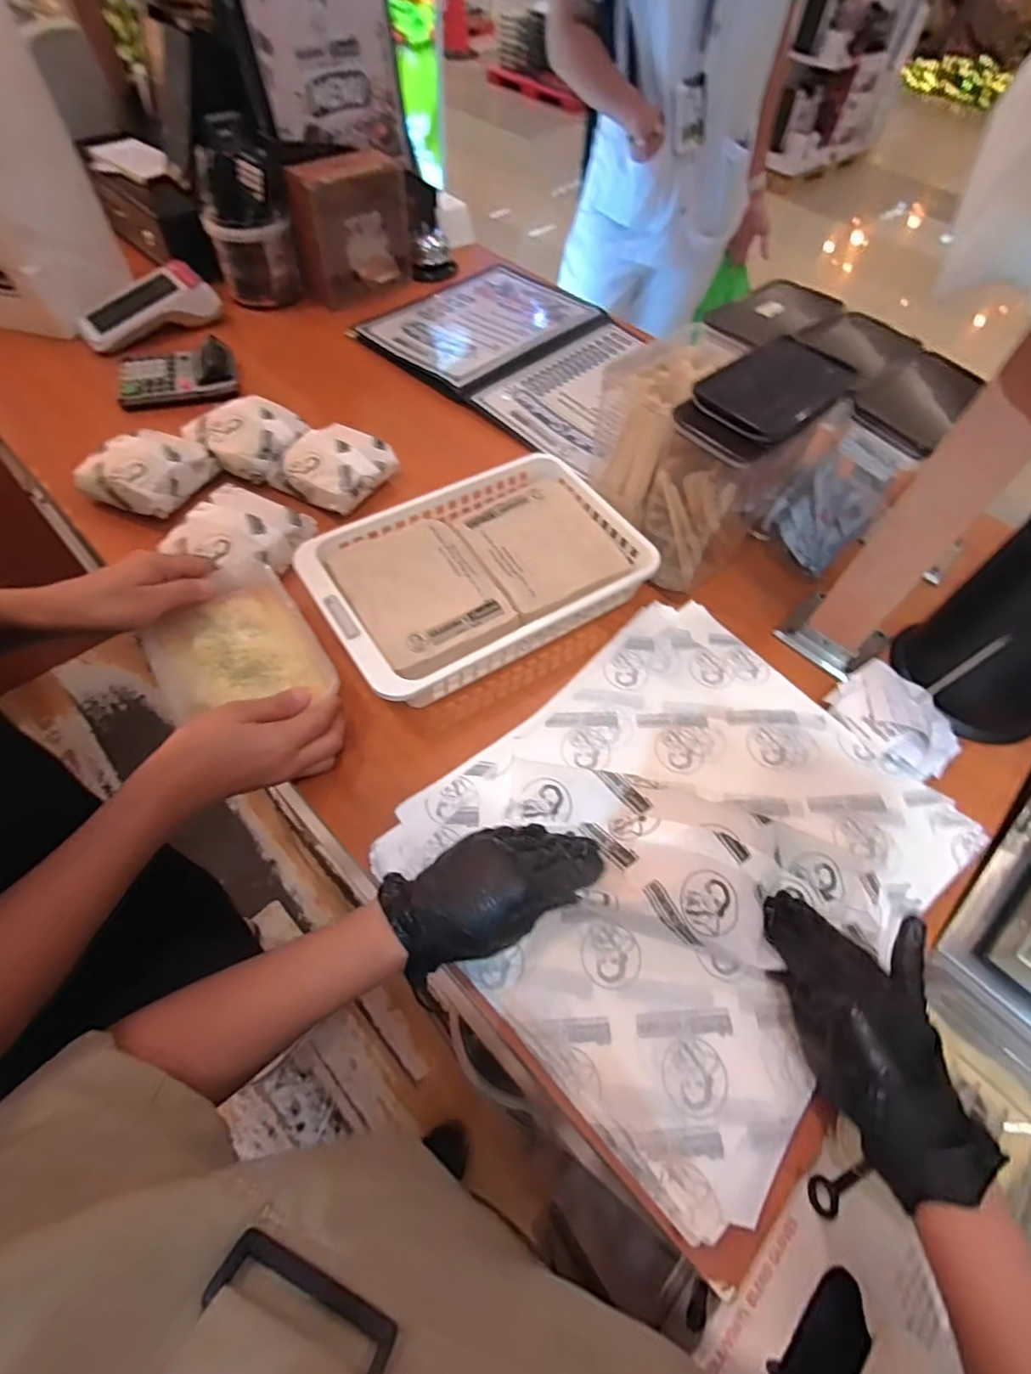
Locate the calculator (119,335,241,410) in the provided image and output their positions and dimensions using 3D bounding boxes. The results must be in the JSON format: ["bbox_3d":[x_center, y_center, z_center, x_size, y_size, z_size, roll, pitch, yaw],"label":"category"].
[{"bbox_3d":[-0.416,-0.388,0.723,0.129,0.035,0.088,-13,58,-12],"label":"calculator"}]

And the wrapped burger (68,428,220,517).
[{"bbox_3d":[-0.377,-0.225,0.597,0.097,0.042,0.105,21,58,10],"label":"wrapped burger"}]

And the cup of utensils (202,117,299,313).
[{"bbox_3d":[-0.363,-0.636,0.796,0.106,0.168,0.113,-12,58,-12],"label":"cup of utensils"}]

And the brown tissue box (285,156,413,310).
[{"bbox_3d":[-0.231,-0.652,0.831,0.060,0.138,0.166,37,62,19],"label":"brown tissue box"}]

